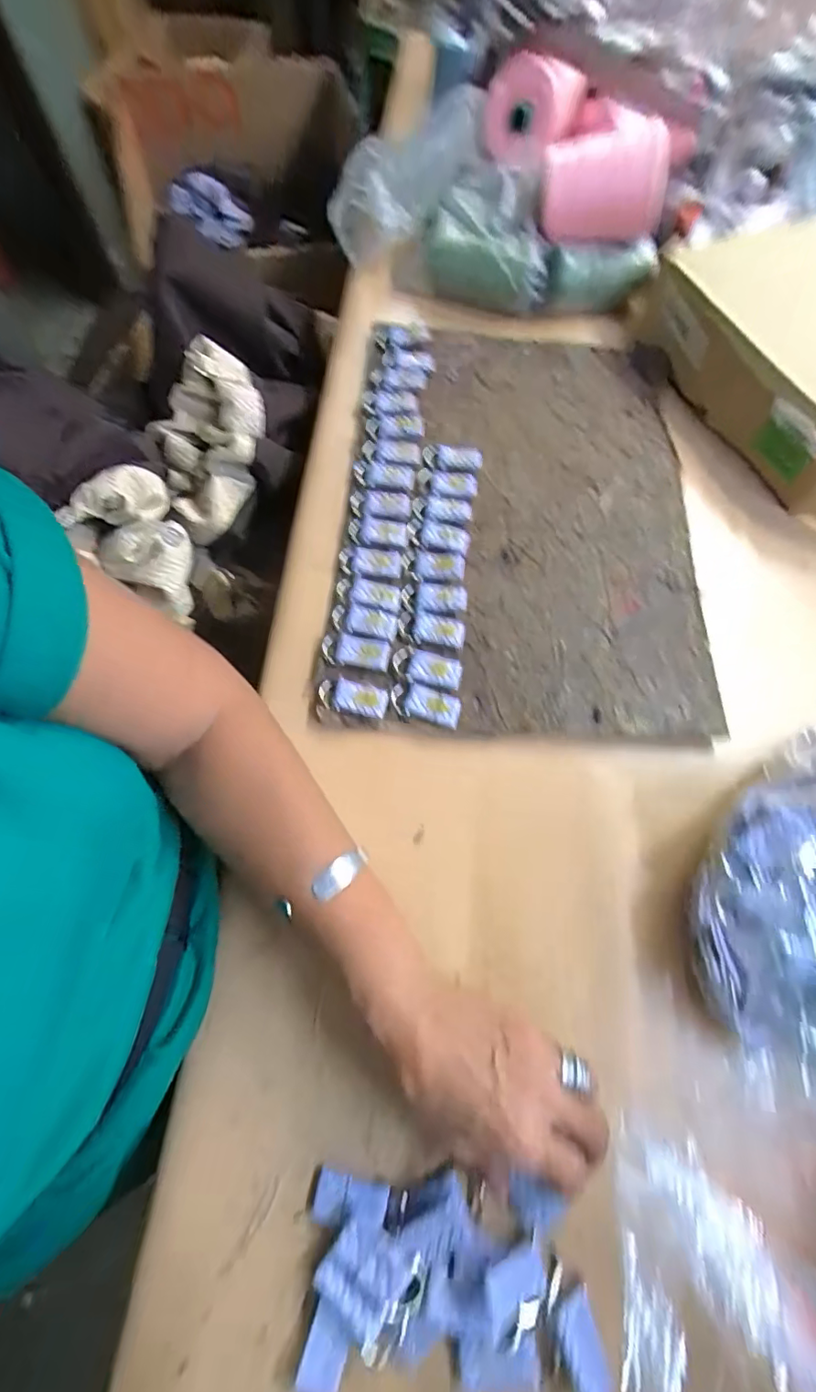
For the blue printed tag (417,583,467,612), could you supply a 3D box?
[{"bbox_3d":[0.027,-0.077,0.407,0.038,0.004,0.025,5,68,1],"label":"blue printed tag"}]

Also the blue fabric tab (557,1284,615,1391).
[{"bbox_3d":[0.083,0.311,0.246,0.019,0.006,0.039,-14,69,-7],"label":"blue fabric tab"}]

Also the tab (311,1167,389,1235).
[{"bbox_3d":[-0.030,0.263,0.268,0.038,0.011,0.019,10,68,3],"label":"tab"}]

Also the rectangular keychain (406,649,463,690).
[{"bbox_3d":[0.020,-0.020,0.380,0.039,0.004,0.025,16,69,5],"label":"rectangular keychain"}]

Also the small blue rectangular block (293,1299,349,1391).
[{"bbox_3d":[-0.039,0.309,0.241,0.019,0.005,0.028,20,69,7],"label":"small blue rectangular block"}]

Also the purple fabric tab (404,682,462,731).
[{"bbox_3d":[0.018,0.008,0.370,0.039,0.005,0.024,19,69,6],"label":"purple fabric tab"}]

